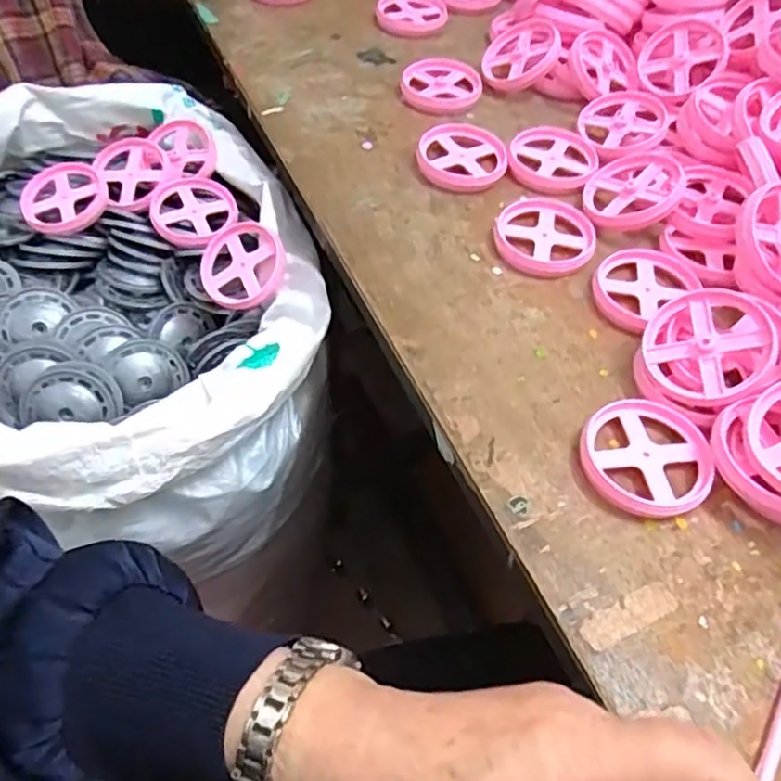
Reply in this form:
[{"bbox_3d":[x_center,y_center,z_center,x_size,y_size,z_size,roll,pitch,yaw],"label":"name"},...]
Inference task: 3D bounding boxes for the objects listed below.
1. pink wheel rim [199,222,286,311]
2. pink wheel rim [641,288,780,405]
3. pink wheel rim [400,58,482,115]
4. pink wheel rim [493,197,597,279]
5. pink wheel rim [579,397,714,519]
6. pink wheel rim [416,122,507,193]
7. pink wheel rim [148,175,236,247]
[{"bbox_3d":[-0.107,-0.091,0.482,0.061,0.017,0.062,-9,81,10],"label":"pink wheel rim"},{"bbox_3d":[0.170,-0.024,0.355,0.064,0.010,0.062,-10,66,25],"label":"pink wheel rim"},{"bbox_3d":[0.041,-0.247,0.541,0.063,0.014,0.059,-2,54,-3],"label":"pink wheel rim"},{"bbox_3d":[0.100,-0.101,0.432,0.062,0.010,0.063,6,54,3],"label":"pink wheel rim"},{"bbox_3d":[0.130,0.034,0.339,0.063,0.013,0.065,0,54,-1],"label":"pink wheel rim"},{"bbox_3d":[0.051,-0.172,0.483,0.062,0.012,0.064,0,54,-1],"label":"pink wheel rim"},{"bbox_3d":[-0.151,-0.139,0.516,0.062,0.014,0.070,1,54,-1],"label":"pink wheel rim"}]

